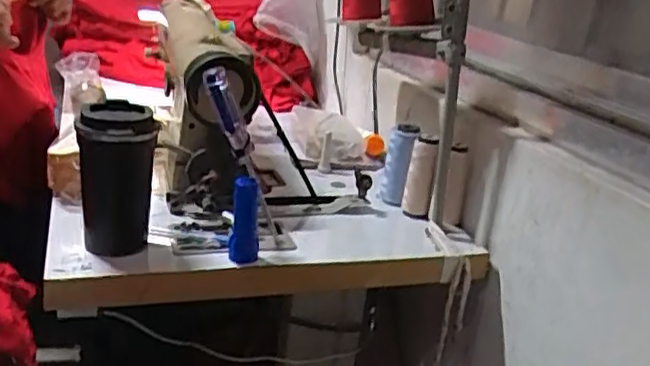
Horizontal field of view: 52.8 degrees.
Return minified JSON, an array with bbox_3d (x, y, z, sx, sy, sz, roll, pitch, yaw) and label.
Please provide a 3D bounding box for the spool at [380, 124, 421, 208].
[{"bbox_3d":[0.106,-0.023,0.953,0.039,0.124,0.032,9,19,5],"label":"spool"}]

